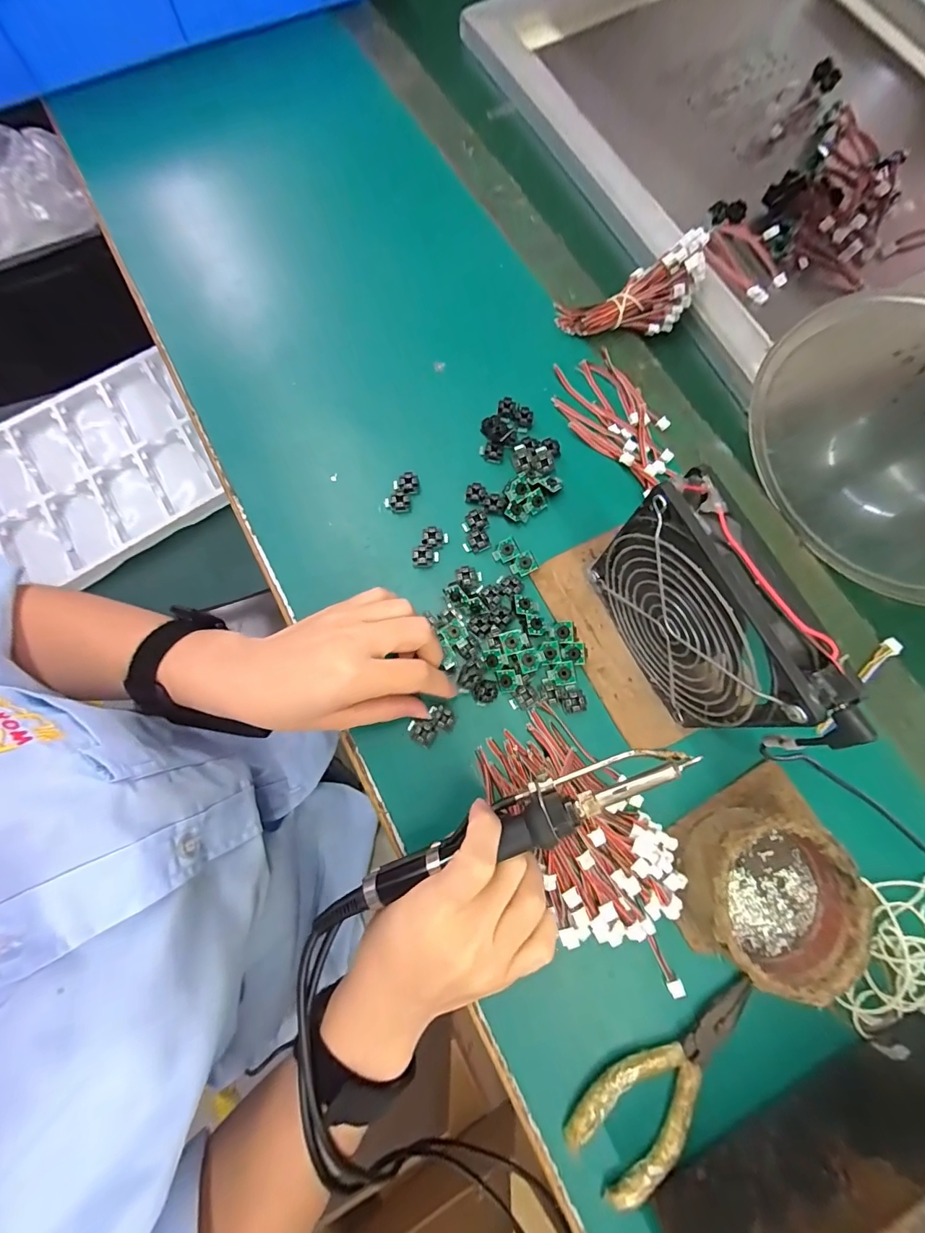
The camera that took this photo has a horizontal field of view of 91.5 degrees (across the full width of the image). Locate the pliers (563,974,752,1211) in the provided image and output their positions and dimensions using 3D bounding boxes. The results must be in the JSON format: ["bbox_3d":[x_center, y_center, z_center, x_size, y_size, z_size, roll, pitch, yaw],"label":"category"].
[{"bbox_3d":[0.115,0.250,0.241,0.123,0.007,0.047,-35,78,-7],"label":"pliers"}]

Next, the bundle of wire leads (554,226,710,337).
[{"bbox_3d":[0.136,-0.250,0.358,0.120,0.040,0.045,-19,76,12],"label":"bundle of wire leads"}]

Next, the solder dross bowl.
[{"bbox_3d":[0.170,0.153,0.251,0.085,0.041,0.079,0,76,1],"label":"solder dross bowl"}]

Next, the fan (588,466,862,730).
[{"bbox_3d":[0.123,0.002,0.247,0.029,0.125,0.116,-23,77,-4],"label":"fan"}]

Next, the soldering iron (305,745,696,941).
[{"bbox_3d":[0.016,0.114,0.234,0.205,0.017,0.024,-26,77,5],"label":"soldering iron"}]

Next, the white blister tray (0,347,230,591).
[{"bbox_3d":[-0.510,-0.190,0.638,0.295,0.057,0.286,-31,77,-6],"label":"white blister tray"}]

